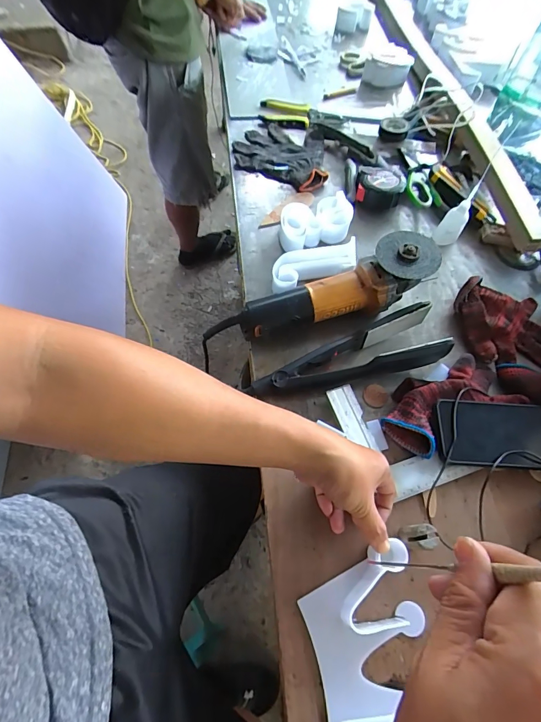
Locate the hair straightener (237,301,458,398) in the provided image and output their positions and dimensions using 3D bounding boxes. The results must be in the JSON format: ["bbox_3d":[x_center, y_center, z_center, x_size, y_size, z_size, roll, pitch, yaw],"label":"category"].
[{"bbox_3d":[0.104,-0.005,0.523,0.268,0.055,0.074,-15,65,-9],"label":"hair straightener"}]

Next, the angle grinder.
[{"bbox_3d":[0.096,-0.100,0.545,0.286,0.085,0.079,-18,65,-11],"label":"angle grinder"}]

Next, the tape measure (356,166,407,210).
[{"bbox_3d":[0.199,-0.318,0.695,0.085,0.044,0.081,13,64,4],"label":"tape measure"}]

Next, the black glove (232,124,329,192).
[{"bbox_3d":[0.033,-0.407,0.743,0.181,0.025,0.159,23,65,9],"label":"black glove"}]

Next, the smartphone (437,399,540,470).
[{"bbox_3d":[0.283,0.089,0.472,0.144,0.013,0.081,4,63,0],"label":"smartphone"}]

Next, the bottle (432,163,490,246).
[{"bbox_3d":[0.307,-0.243,0.620,0.036,0.128,0.021,-10,64,-7],"label":"bottle"}]

